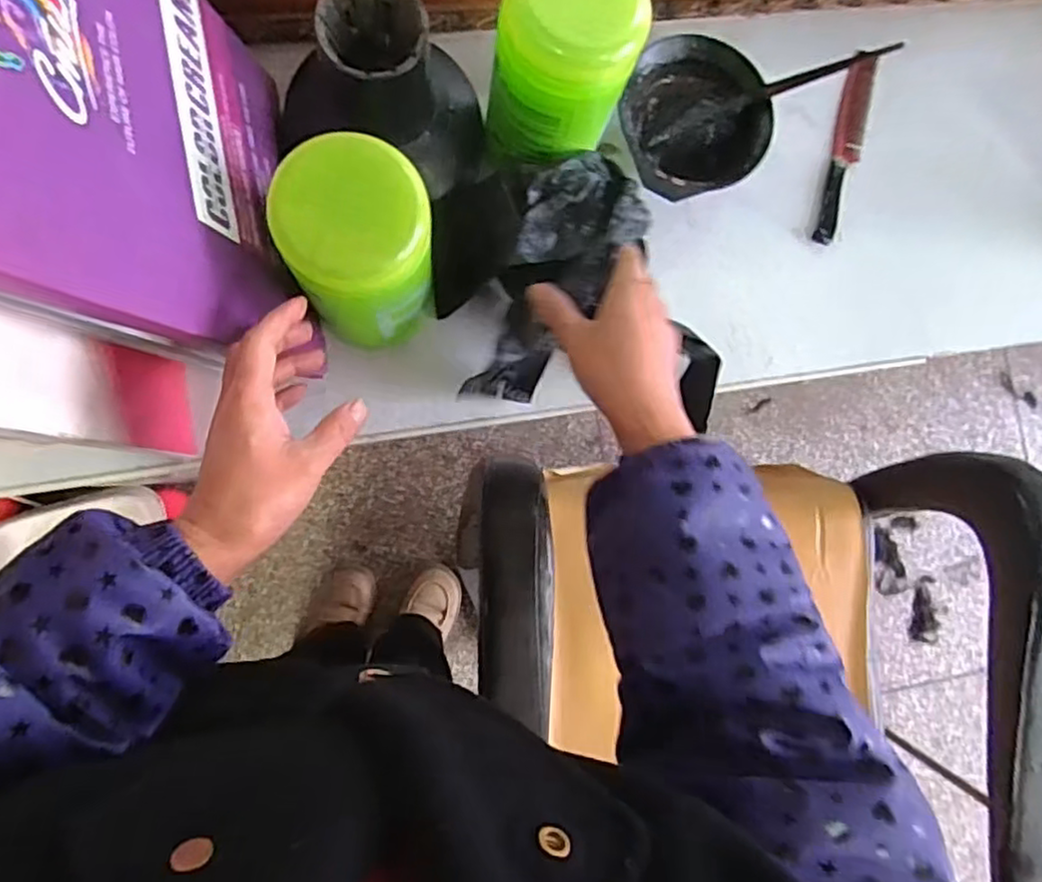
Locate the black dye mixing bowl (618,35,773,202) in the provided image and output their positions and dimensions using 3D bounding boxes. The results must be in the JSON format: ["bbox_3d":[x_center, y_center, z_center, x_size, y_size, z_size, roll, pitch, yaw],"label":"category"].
[{"bbox_3d":[0.140,-0.262,0.566,0.122,0.049,0.120,1,84,-6],"label":"black dye mixing bowl"}]

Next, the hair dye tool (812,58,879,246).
[{"bbox_3d":[0.291,-0.260,0.608,0.029,0.008,0.181,16,83,-4],"label":"hair dye tool"}]

